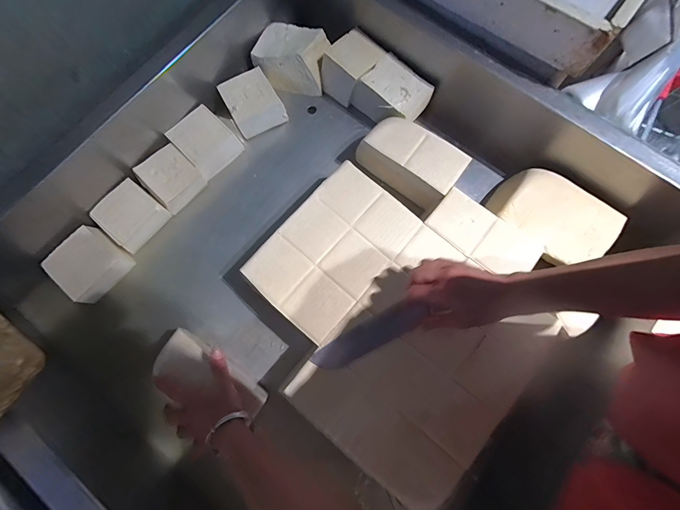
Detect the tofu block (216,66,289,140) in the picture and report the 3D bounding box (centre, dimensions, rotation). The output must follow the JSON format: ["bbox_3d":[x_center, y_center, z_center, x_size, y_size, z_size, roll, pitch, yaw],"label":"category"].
[{"bbox_3d":[-0.168,-0.294,0.630,0.104,0.068,0.101,-32,78,-8],"label":"tofu block"}]

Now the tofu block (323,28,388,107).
[{"bbox_3d":[0.024,-0.365,0.635,0.098,0.092,0.092,-44,80,-10],"label":"tofu block"}]

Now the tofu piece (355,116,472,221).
[{"bbox_3d":[0.129,-0.168,0.582,0.169,0.095,0.091,42,80,9],"label":"tofu piece"}]

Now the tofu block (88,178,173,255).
[{"bbox_3d":[-0.382,-0.068,0.592,0.097,0.053,0.106,39,79,9],"label":"tofu block"}]

